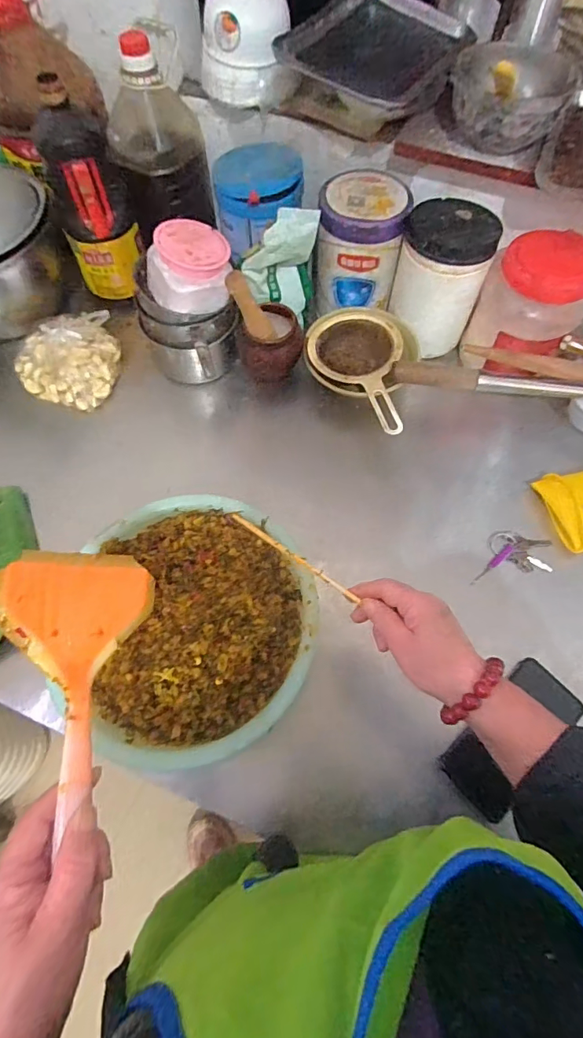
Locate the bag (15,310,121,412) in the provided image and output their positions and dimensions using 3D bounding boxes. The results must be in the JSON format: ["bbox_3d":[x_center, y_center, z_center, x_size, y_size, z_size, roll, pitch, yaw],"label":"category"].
[{"bbox_3d":[-0.343,-0.247,0.710,0.151,0.066,0.157,-24,67,-11],"label":"bag"}]

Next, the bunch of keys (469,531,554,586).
[{"bbox_3d":[0.291,0.045,0.611,0.119,0.008,0.064,-6,65,-3],"label":"bunch of keys"}]

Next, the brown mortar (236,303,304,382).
[{"bbox_3d":[-0.031,-0.256,0.690,0.101,0.096,0.072,-14,66,-7],"label":"brown mortar"}]

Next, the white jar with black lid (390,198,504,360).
[{"bbox_3d":[0.215,-0.347,0.677,0.120,0.178,0.101,24,67,10],"label":"white jar with black lid"}]

